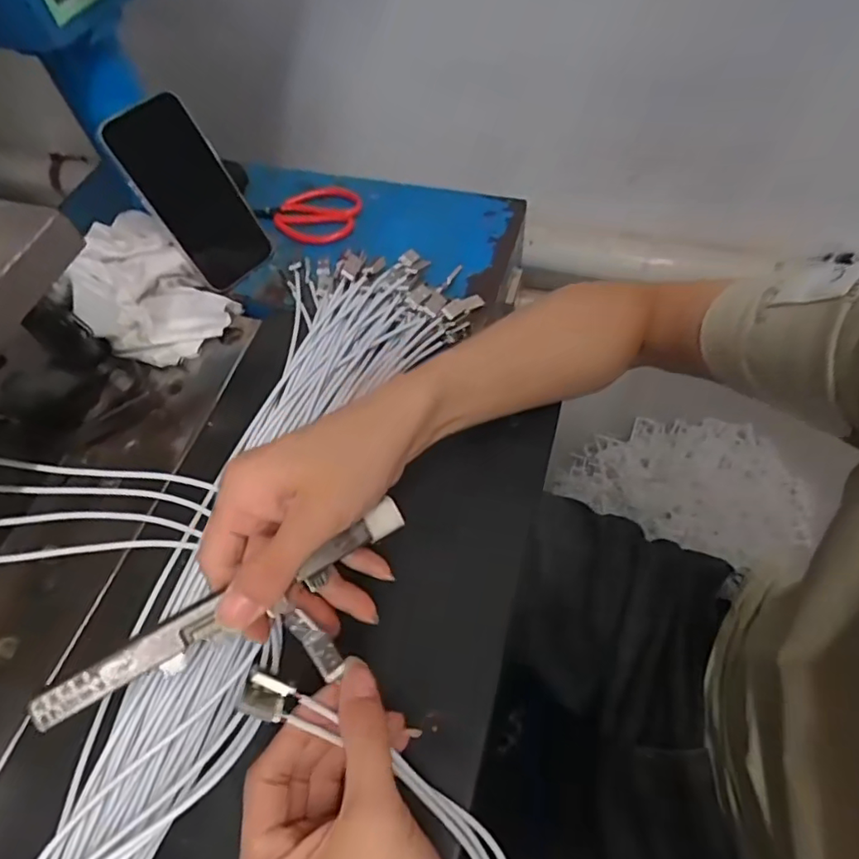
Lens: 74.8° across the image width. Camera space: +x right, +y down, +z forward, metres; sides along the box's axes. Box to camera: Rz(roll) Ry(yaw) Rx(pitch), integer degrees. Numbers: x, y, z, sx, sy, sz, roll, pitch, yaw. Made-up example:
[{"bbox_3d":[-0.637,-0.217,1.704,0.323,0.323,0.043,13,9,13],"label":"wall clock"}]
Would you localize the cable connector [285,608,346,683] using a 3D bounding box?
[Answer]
[{"bbox_3d":[-0.059,0.108,0.285,0.039,0.010,0.013,38,67,26],"label":"cable connector"}]

